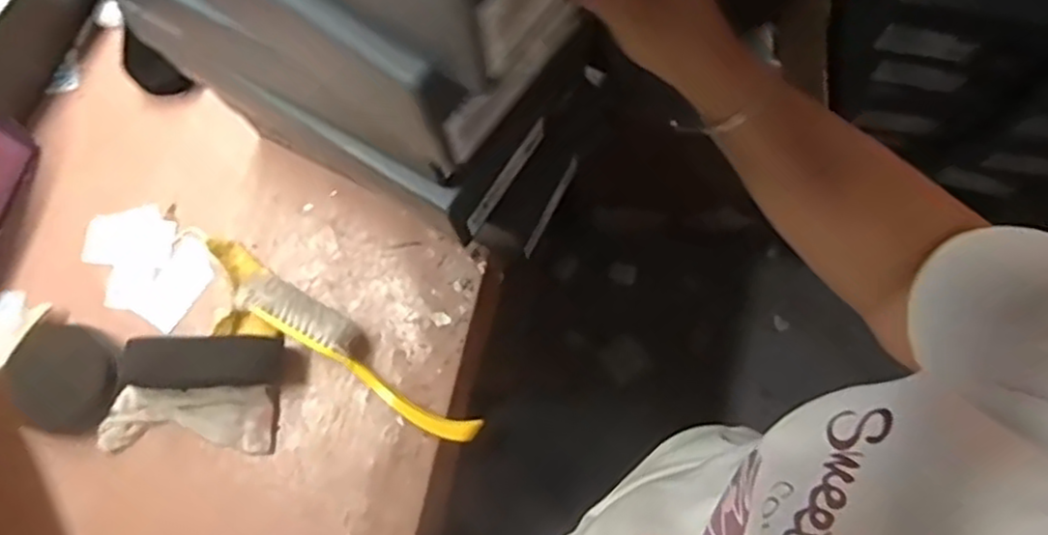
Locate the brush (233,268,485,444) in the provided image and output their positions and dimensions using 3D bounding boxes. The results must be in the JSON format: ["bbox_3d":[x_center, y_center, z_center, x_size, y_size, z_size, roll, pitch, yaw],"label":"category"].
[{"bbox_3d":[-0.139,0.077,0.612,0.231,0.047,0.043,33,79,10],"label":"brush"}]

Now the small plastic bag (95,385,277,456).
[{"bbox_3d":[-0.288,0.131,0.618,0.145,0.019,0.054,-1,75,2],"label":"small plastic bag"}]

